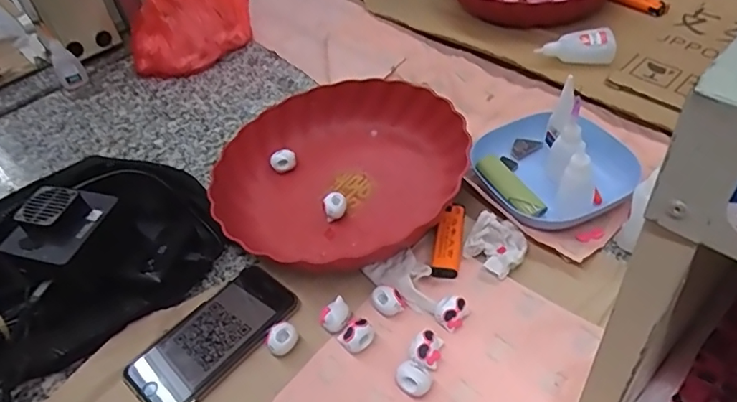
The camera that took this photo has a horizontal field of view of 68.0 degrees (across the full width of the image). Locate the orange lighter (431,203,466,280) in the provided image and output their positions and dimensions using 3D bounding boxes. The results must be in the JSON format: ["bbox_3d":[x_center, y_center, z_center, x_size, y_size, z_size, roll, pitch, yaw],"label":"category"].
[{"bbox_3d":[0.071,0.033,0.484,0.023,0.019,0.075,5,44,12],"label":"orange lighter"}]

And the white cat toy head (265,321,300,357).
[{"bbox_3d":[-0.068,0.107,0.428,0.025,0.016,0.019,-8,43,-3],"label":"white cat toy head"}]

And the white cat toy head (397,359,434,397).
[{"bbox_3d":[0.032,0.129,0.393,0.023,0.017,0.021,-3,43,3],"label":"white cat toy head"}]

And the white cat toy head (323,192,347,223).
[{"bbox_3d":[-0.031,0.006,0.516,0.021,0.022,0.018,-10,43,-4],"label":"white cat toy head"}]

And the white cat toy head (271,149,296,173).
[{"bbox_3d":[-0.090,-0.044,0.580,0.025,0.017,0.022,-13,43,-8],"label":"white cat toy head"}]

